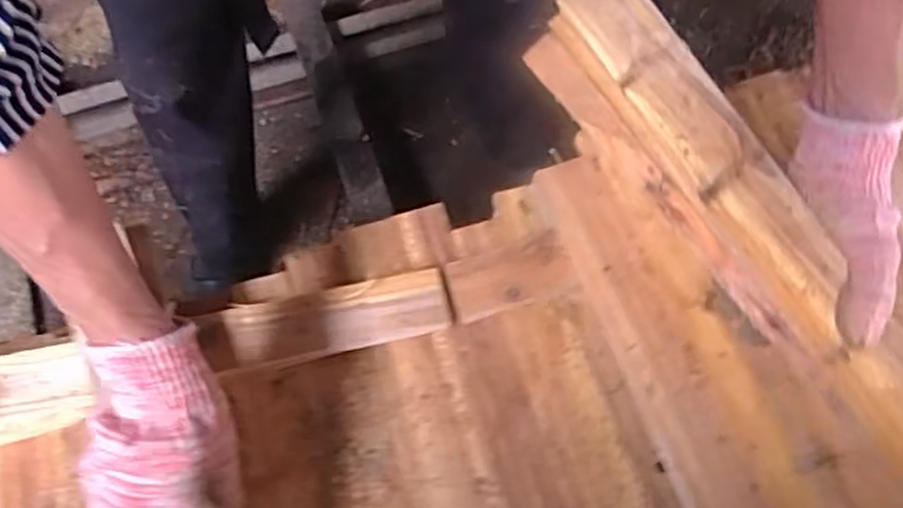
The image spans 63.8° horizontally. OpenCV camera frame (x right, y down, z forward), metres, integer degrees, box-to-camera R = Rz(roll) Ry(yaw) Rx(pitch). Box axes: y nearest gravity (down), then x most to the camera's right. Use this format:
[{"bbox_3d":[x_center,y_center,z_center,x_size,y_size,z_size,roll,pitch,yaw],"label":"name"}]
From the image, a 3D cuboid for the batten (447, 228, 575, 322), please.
[{"bbox_3d":[0.050,0.023,0.646,0.104,0.042,0.054,-17,69,-7],"label":"batten"}]

